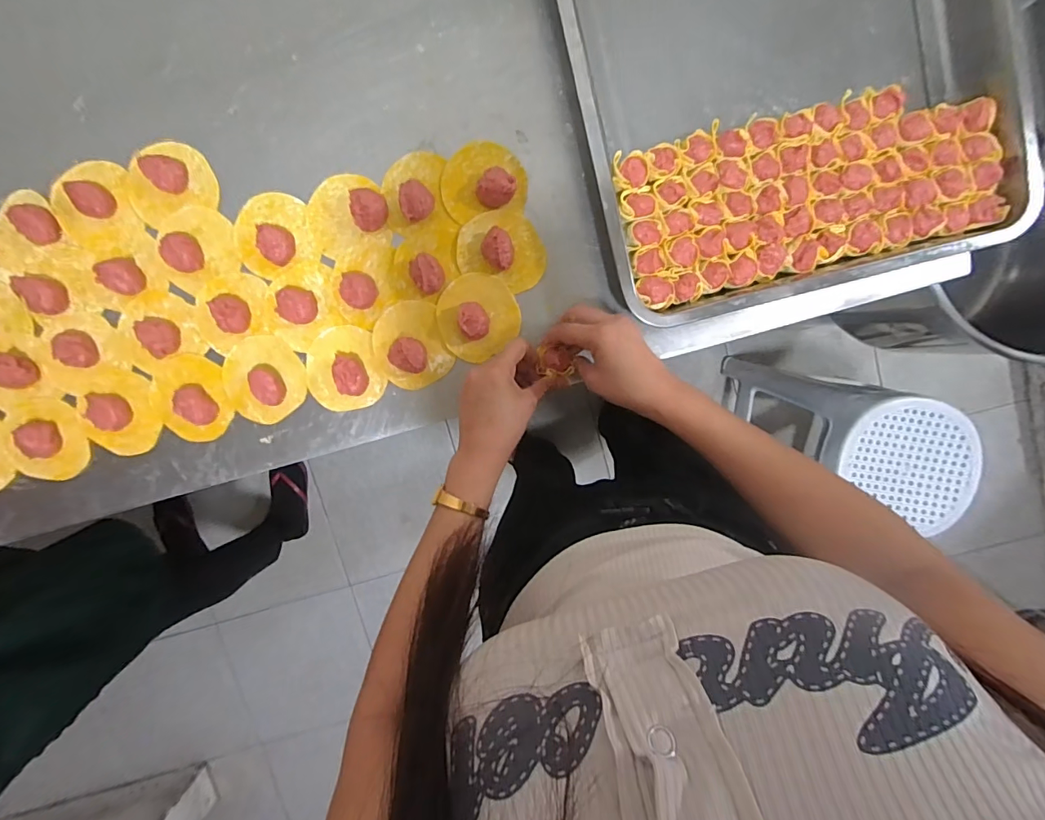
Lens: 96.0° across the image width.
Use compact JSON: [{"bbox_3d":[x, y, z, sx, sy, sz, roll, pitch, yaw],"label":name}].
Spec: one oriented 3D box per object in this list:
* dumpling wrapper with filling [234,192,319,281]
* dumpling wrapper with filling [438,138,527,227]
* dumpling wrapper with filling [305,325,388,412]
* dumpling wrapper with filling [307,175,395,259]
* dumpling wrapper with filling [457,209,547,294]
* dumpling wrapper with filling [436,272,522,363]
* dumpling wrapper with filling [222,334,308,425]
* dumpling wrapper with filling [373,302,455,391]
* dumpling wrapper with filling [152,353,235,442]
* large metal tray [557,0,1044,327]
[{"bbox_3d":[-0.245,-0.171,0.454,0.073,0.021,0.073,-12,97,-1],"label":"dumpling wrapper with filling"},{"bbox_3d":[-0.037,-0.224,0.451,0.082,0.026,0.072,-3,97,-3],"label":"dumpling wrapper with filling"},{"bbox_3d":[-0.182,-0.040,0.472,0.074,0.021,0.082,-18,97,-1],"label":"dumpling wrapper with filling"},{"bbox_3d":[-0.171,-0.189,0.452,0.078,0.021,0.070,-18,97,-1],"label":"dumpling wrapper with filling"},{"bbox_3d":[-0.020,-0.159,0.459,0.085,0.024,0.072,7,96,-4],"label":"dumpling wrapper with filling"},{"bbox_3d":[-0.045,-0.095,0.467,0.080,0.025,0.081,0,96,-3],"label":"dumpling wrapper with filling"},{"bbox_3d":[-0.262,-0.030,0.470,0.083,0.019,0.083,0,96,-3],"label":"dumpling wrapper with filling"},{"bbox_3d":[-0.113,-0.064,0.466,0.070,0.024,0.085,-21,97,0],"label":"dumpling wrapper with filling"},{"bbox_3d":[-0.337,-0.011,0.472,0.071,0.019,0.086,-12,97,-1],"label":"dumpling wrapper with filling"},{"bbox_3d":[0.222,-0.424,0.429,0.405,0.053,0.630,-14,97,-1],"label":"large metal tray"}]

